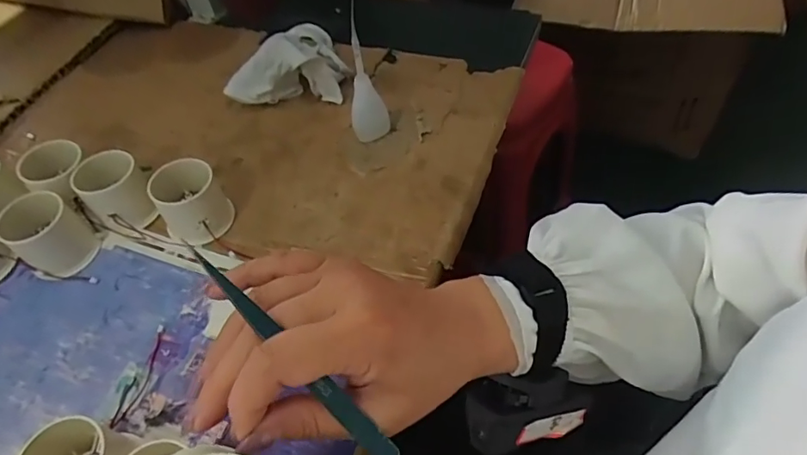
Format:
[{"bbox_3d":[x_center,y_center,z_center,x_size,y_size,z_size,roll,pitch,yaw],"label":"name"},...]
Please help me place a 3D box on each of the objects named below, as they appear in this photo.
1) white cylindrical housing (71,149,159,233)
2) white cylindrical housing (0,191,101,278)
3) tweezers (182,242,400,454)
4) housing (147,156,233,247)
[{"bbox_3d":[-0.240,-0.029,0.437,0.050,0.055,0.052,-3,52,4],"label":"white cylindrical housing"},{"bbox_3d":[-0.281,0.006,0.408,0.046,0.050,0.048,-3,52,4],"label":"white cylindrical housing"},{"bbox_3d":[-0.046,0.054,0.217,0.125,0.006,0.010,47,65,-3],"label":"tweezers"},{"bbox_3d":[-0.176,-0.020,0.429,0.054,0.050,0.060,-33,56,-18],"label":"housing"}]

